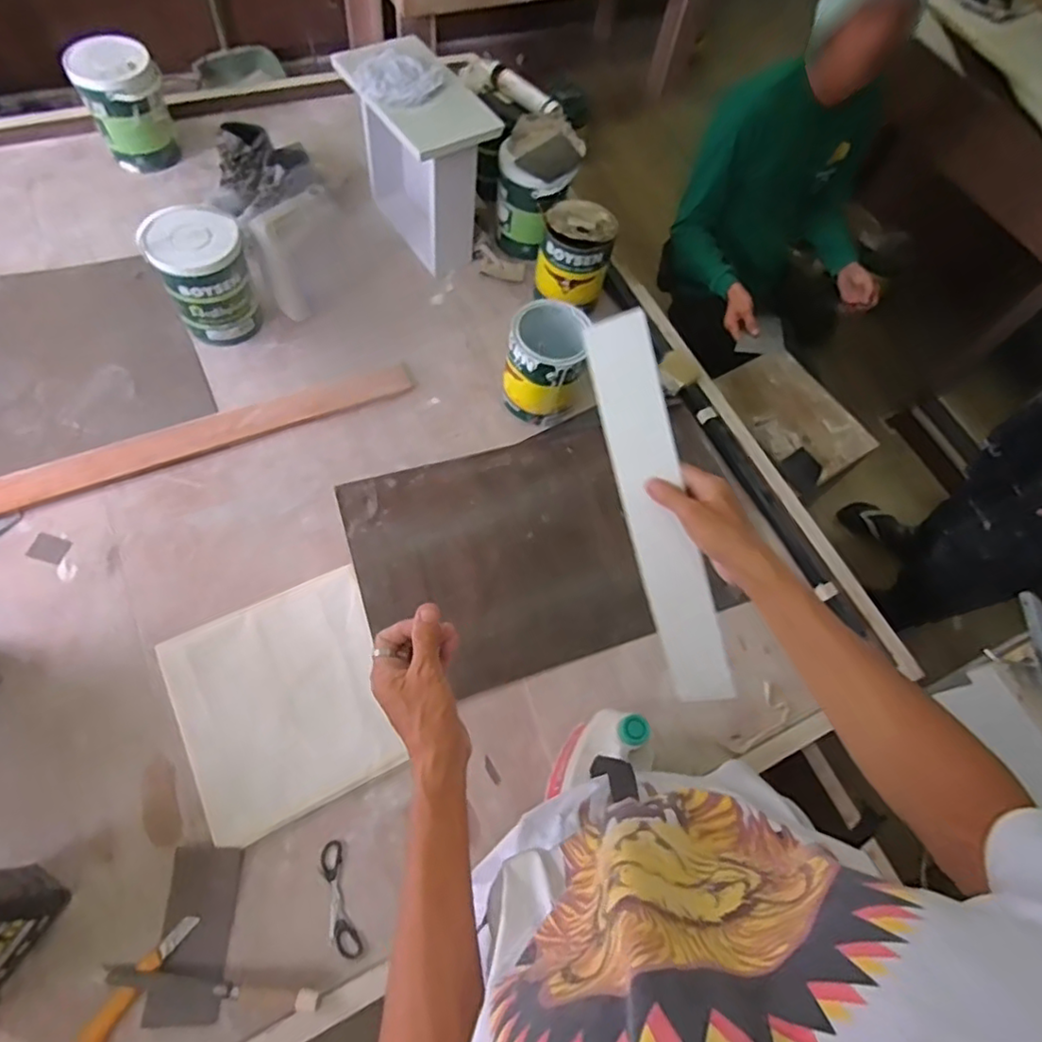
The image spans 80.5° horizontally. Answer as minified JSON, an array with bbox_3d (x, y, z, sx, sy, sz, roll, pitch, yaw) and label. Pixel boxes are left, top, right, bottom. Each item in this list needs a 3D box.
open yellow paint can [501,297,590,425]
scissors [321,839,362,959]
[{"bbox_3d":[0.047,-0.308,1.231,0.162,0.212,0.173,11,64,-2],"label":"open yellow paint can"},{"bbox_3d":[-0.262,0.545,0.888,0.035,0.007,0.150,-15,68,-14],"label":"scissors"}]

